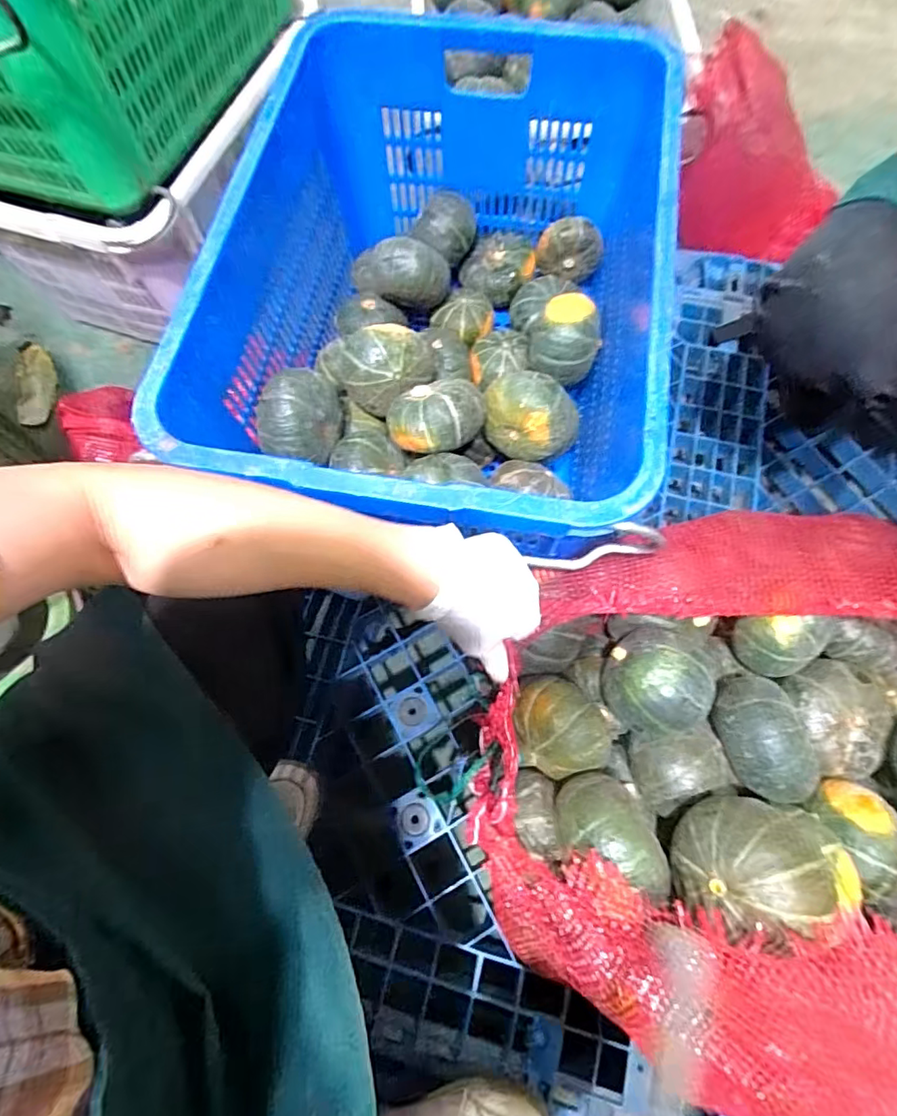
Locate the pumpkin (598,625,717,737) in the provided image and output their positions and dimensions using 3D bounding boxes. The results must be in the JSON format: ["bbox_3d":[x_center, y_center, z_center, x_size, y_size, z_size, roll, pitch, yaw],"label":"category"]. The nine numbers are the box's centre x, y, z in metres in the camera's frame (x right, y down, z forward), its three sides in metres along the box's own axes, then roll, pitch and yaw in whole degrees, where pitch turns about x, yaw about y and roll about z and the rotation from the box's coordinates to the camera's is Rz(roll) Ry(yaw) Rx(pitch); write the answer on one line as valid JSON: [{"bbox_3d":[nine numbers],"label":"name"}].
[{"bbox_3d":[0.164,0.099,0.434,0.075,0.063,0.078,-1,69,2],"label":"pumpkin"}]

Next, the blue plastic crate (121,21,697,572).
[{"bbox_3d":[0.016,-0.300,0.616,0.434,0.240,0.630,13,71,7],"label":"blue plastic crate"}]

